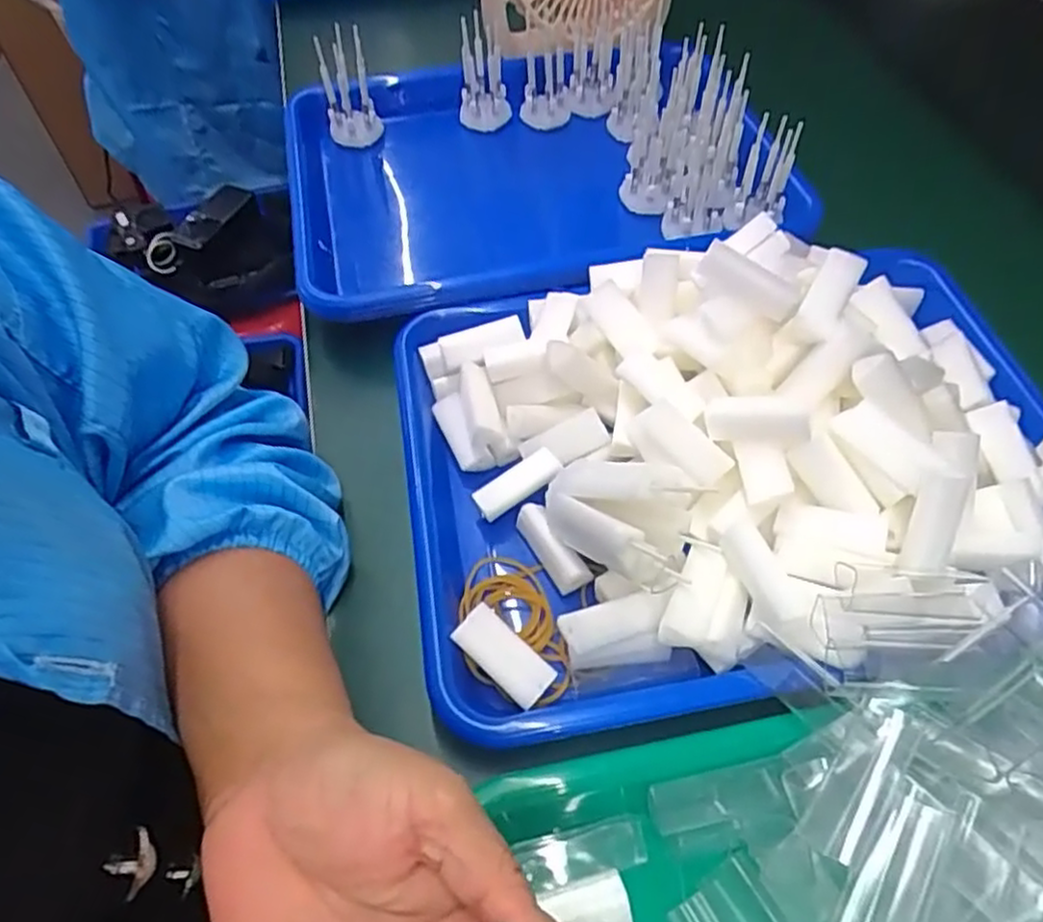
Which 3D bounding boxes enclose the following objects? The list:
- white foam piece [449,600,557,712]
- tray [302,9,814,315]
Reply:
[{"bbox_3d":[-0.008,0.083,0.307,0.044,0.005,0.021,41,63,12],"label":"white foam piece"},{"bbox_3d":[0.005,-0.216,0.499,0.325,0.090,0.264,-11,55,-8],"label":"tray"}]

